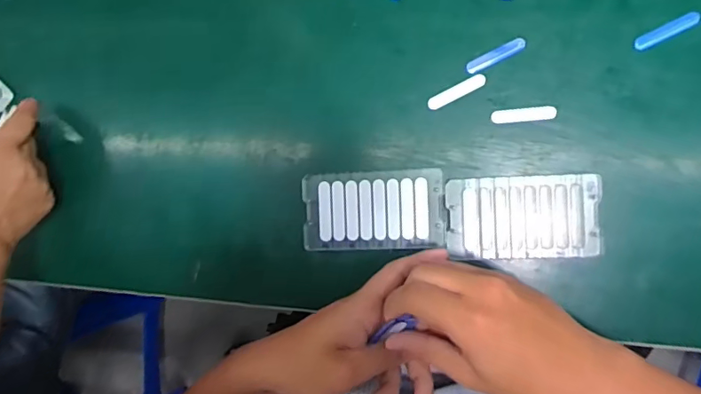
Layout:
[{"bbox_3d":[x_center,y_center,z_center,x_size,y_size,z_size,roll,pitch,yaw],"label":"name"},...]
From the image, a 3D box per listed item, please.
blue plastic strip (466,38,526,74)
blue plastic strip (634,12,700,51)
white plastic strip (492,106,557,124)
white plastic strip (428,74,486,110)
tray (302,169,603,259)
[{"bbox_3d":[0.123,-0.119,0.424,0.052,0.004,0.011,-26,85,7],"label":"blue plastic strip"},{"bbox_3d":[0.254,-0.134,0.403,0.050,0.006,0.010,-26,86,7],"label":"blue plastic strip"},{"bbox_3d":[0.145,-0.069,0.420,0.051,0.004,0.012,-4,88,8],"label":"white plastic strip"},{"bbox_3d":[0.091,-0.090,0.428,0.052,0.004,0.013,-29,85,7],"label":"white plastic strip"},{"bbox_3d":[0.080,0.014,0.423,0.239,0.011,0.068,2,89,8],"label":"tray"}]

